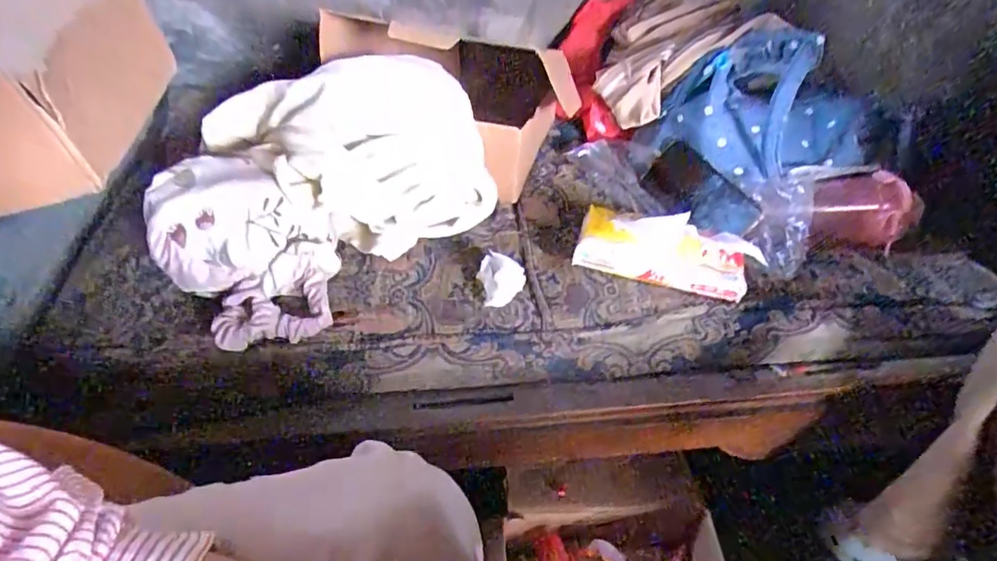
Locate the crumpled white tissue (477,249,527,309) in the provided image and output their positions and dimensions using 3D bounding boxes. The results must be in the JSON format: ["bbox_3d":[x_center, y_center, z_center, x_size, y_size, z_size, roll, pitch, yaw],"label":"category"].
[{"bbox_3d":[0.003,-0.002,0.577,0.047,0.026,0.063,4,44,-1],"label":"crumpled white tissue"}]

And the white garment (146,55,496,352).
[{"bbox_3d":[-0.193,-0.116,0.594,0.338,0.142,0.291,-27,52,-29],"label":"white garment"}]

